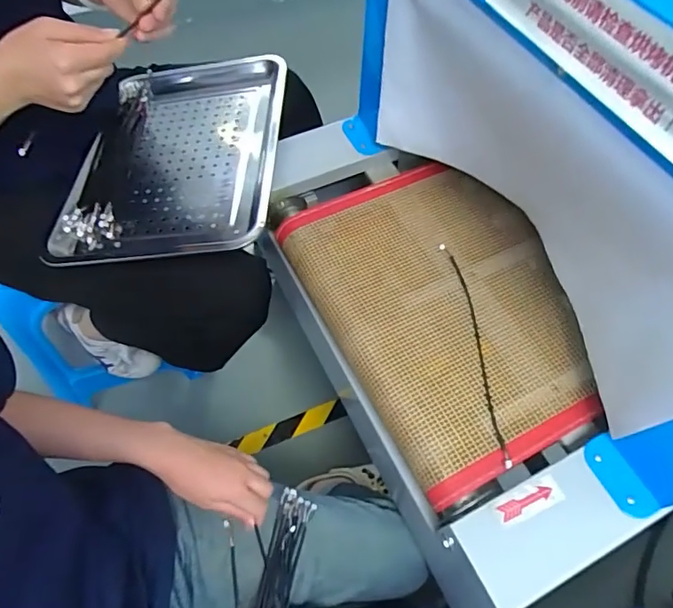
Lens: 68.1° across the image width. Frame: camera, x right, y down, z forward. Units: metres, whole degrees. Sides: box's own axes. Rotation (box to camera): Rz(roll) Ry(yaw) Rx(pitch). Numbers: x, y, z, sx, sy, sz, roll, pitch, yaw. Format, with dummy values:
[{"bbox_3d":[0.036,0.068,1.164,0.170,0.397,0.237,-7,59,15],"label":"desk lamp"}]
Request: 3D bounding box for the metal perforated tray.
[{"bbox_3d":[-0.229,-0.211,0.713,0.284,0.038,0.398,0,60,10],"label":"metal perforated tray"}]

